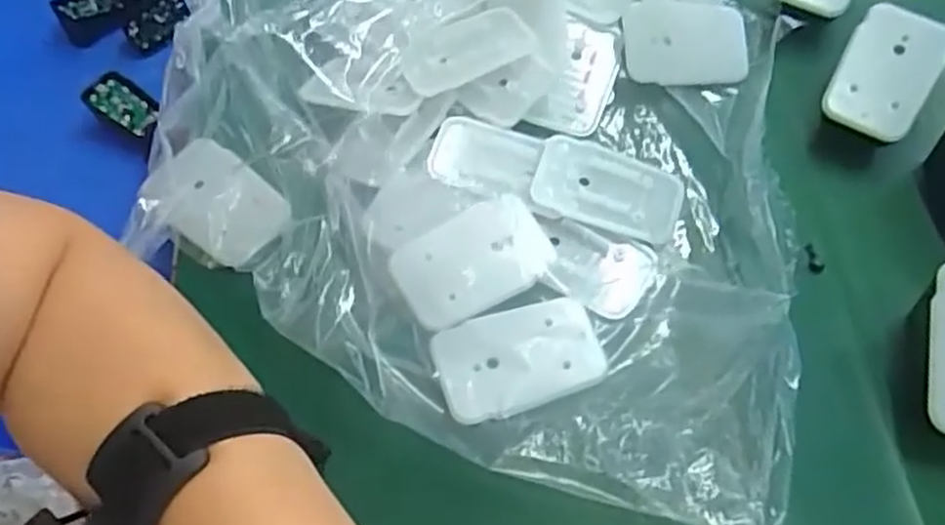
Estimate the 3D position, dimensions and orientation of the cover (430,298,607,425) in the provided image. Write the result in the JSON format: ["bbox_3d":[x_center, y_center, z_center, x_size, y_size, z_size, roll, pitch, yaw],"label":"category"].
[{"bbox_3d":[0.020,0.040,0.314,0.068,0.006,0.042,-16,62,-7],"label":"cover"}]

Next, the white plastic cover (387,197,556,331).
[{"bbox_3d":[0.001,-0.002,0.330,0.069,0.004,0.044,-26,64,-12],"label":"white plastic cover"}]

